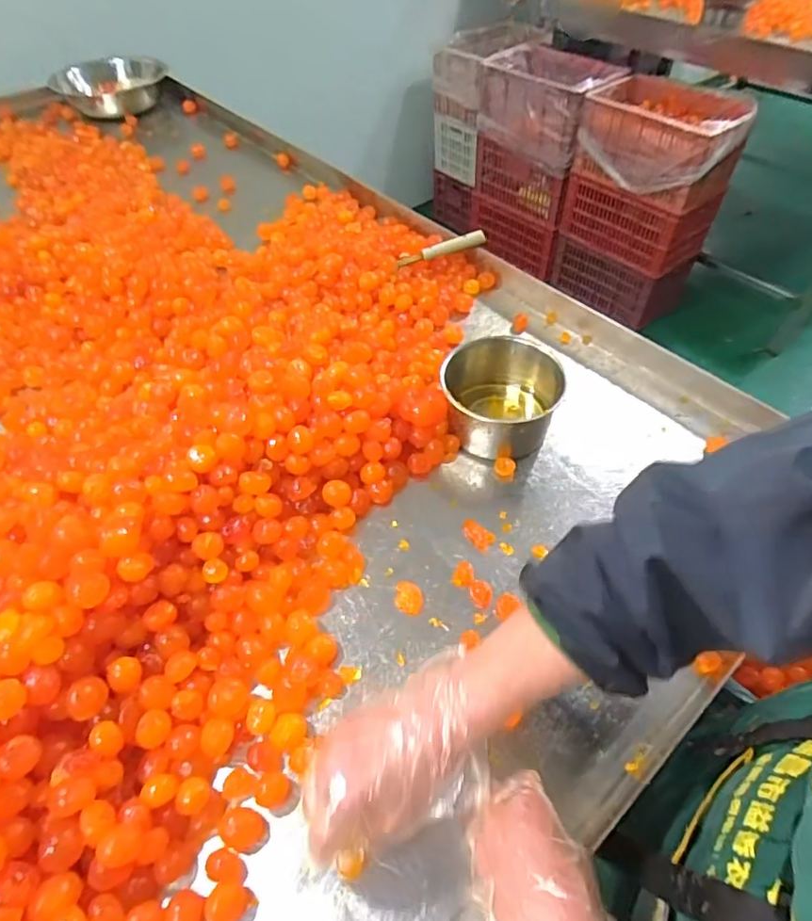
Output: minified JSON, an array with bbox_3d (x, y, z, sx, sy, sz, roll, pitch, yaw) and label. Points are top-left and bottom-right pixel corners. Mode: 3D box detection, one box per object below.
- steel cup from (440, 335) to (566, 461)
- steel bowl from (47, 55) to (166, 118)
[{"bbox_3d":[0.119,-0.083,0.701,0.139,0.082,0.159,25,56,18],"label":"steel cup"},{"bbox_3d":[-0.772,-0.992,1.429,0.286,0.078,0.253,-22,53,-15],"label":"steel bowl"}]

